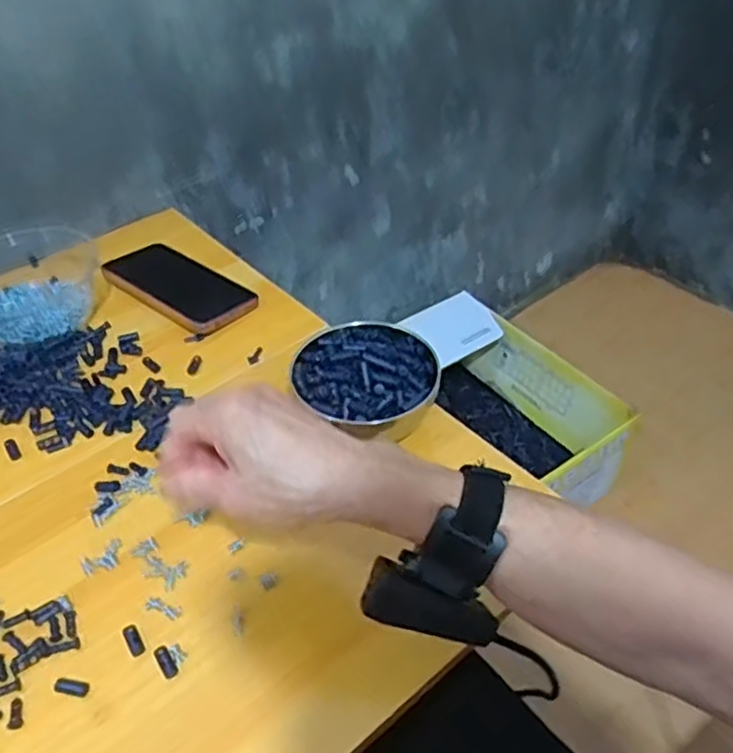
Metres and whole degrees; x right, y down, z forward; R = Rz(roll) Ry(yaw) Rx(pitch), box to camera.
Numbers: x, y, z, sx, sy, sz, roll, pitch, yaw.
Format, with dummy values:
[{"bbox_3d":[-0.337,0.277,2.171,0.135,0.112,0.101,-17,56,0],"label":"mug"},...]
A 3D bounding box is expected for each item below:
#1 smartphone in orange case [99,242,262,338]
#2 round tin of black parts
[{"bbox_3d":[-0.182,-0.088,0.675,0.161,0.009,0.074,28,51,29],"label":"smartphone in orange case"},{"bbox_3d":[0.001,0.009,0.529,0.104,0.061,0.104,-2,43,2],"label":"round tin of black parts"}]

